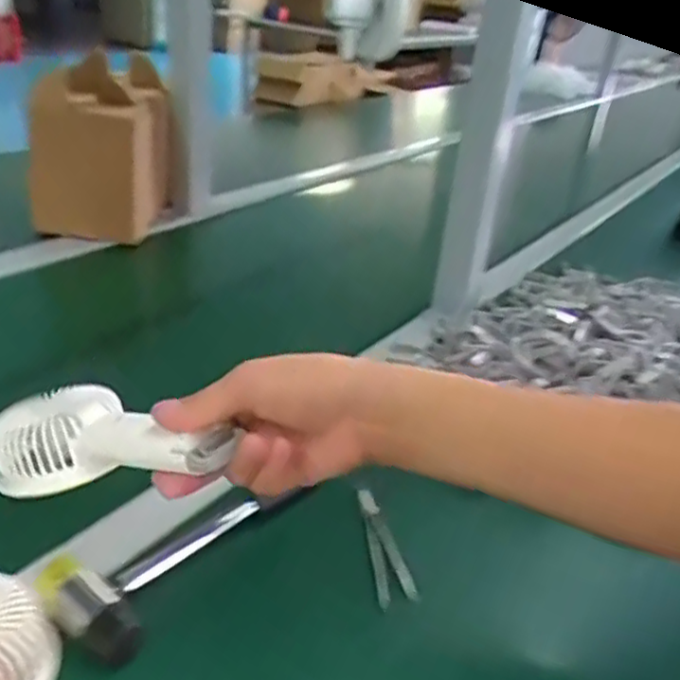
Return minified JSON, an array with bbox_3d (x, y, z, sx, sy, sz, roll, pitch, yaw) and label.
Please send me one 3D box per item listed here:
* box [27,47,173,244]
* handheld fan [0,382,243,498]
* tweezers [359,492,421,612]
[{"bbox_3d":[-0.308,-0.260,0.923,0.137,0.187,0.237,5,29,-3],"label":"box"},{"bbox_3d":[-0.133,0.059,0.420,0.168,0.045,0.073,0,25,23],"label":"handheld fan"},{"bbox_3d":[0.031,0.137,0.464,0.026,0.012,0.103,1,29,-9],"label":"tweezers"}]

